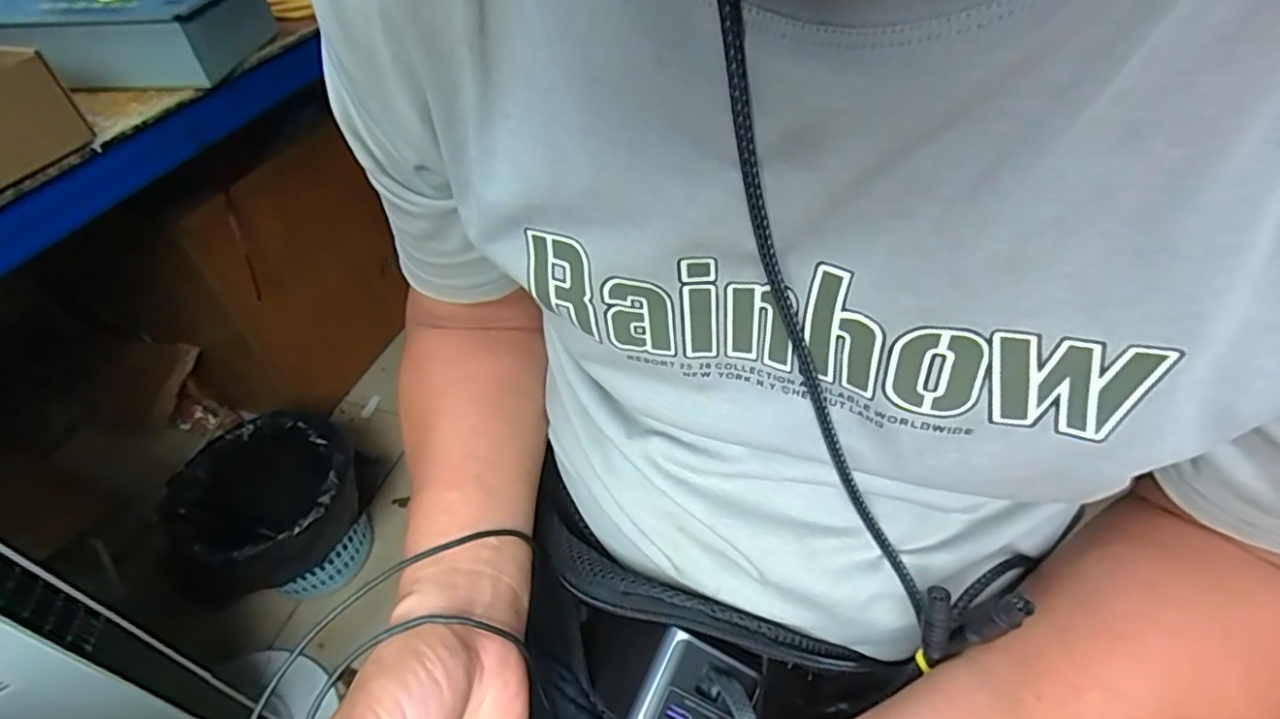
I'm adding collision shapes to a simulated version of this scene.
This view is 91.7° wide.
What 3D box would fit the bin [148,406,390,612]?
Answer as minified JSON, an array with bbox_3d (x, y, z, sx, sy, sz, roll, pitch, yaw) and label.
[{"bbox_3d":[-0.547,0.244,0.966,0.273,0.216,0.236,-33,53,-26],"label":"bin"}]

